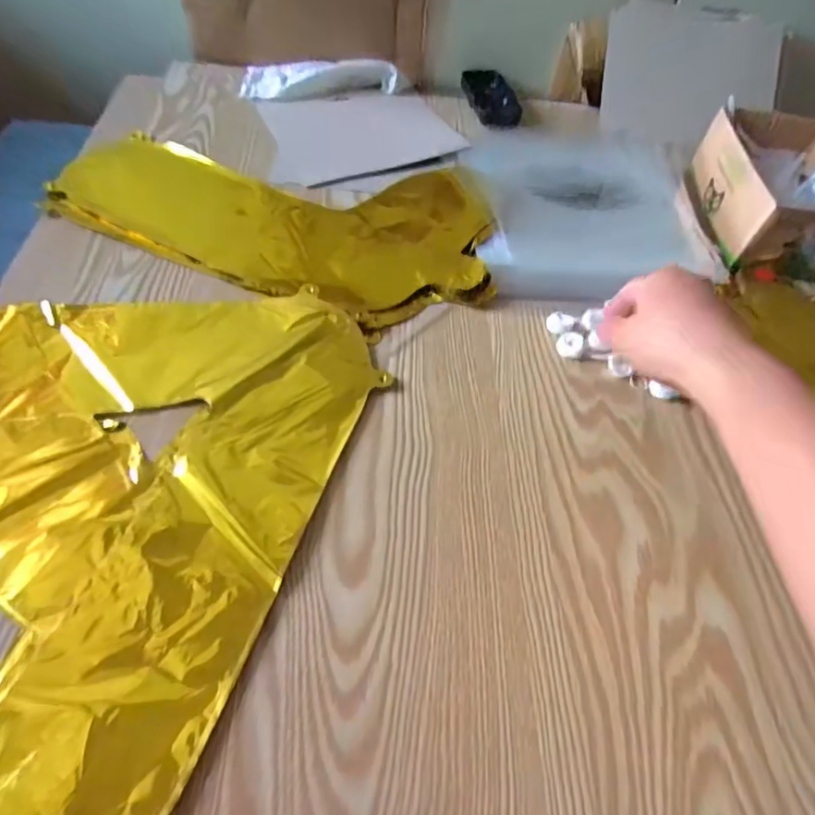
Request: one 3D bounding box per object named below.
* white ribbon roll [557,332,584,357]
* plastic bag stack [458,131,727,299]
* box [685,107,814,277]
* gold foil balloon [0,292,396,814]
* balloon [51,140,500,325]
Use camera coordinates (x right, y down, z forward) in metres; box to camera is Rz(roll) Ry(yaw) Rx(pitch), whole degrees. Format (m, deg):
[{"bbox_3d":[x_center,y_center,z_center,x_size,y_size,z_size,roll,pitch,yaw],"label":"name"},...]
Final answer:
[{"bbox_3d":[0.133,-0.051,0.459,0.021,0.010,0.022,2,53,-3],"label":"white ribbon roll"},{"bbox_3d":[0.179,-0.213,0.580,0.223,0.019,0.279,1,53,-4],"label":"plastic bag stack"},{"bbox_3d":[0.387,-0.224,0.575,0.149,0.062,0.214,8,53,1],"label":"box"},{"bbox_3d":[-0.166,0.032,0.362,0.326,0.015,0.375,-27,60,-22],"label":"gold foil balloon"},{"bbox_3d":[-0.128,-0.172,0.518,0.404,0.016,0.204,7,53,0],"label":"balloon"}]

